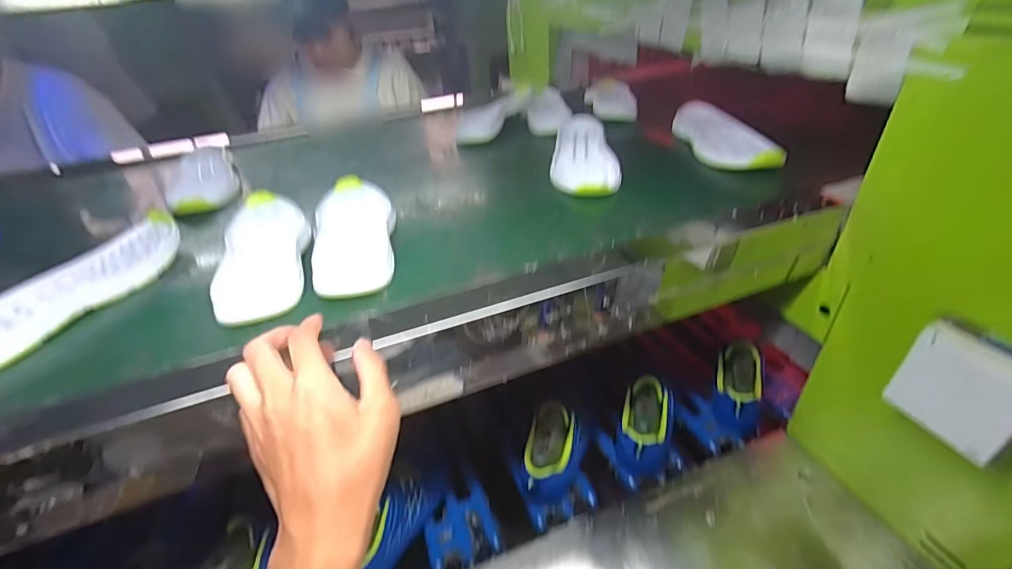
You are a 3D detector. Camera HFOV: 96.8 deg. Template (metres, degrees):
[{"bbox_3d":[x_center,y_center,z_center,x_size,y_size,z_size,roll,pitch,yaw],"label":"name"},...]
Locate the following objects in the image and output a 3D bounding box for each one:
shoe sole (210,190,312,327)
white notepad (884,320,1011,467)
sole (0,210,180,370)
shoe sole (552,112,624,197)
[{"bbox_3d":[-0.255,-0.046,0.485,0.085,0.031,0.242,-19,39,-8],"label":"shoe sole"},{"bbox_3d":[0.388,0.089,0.381,0.023,0.092,0.085,-4,33,-25],"label":"white notepad"},{"bbox_3d":[-0.426,0.001,0.437,0.093,0.027,0.235,16,39,6],"label":"sole"},{"bbox_3d":[0.109,-0.191,0.643,0.084,0.025,0.271,4,39,1],"label":"shoe sole"}]

